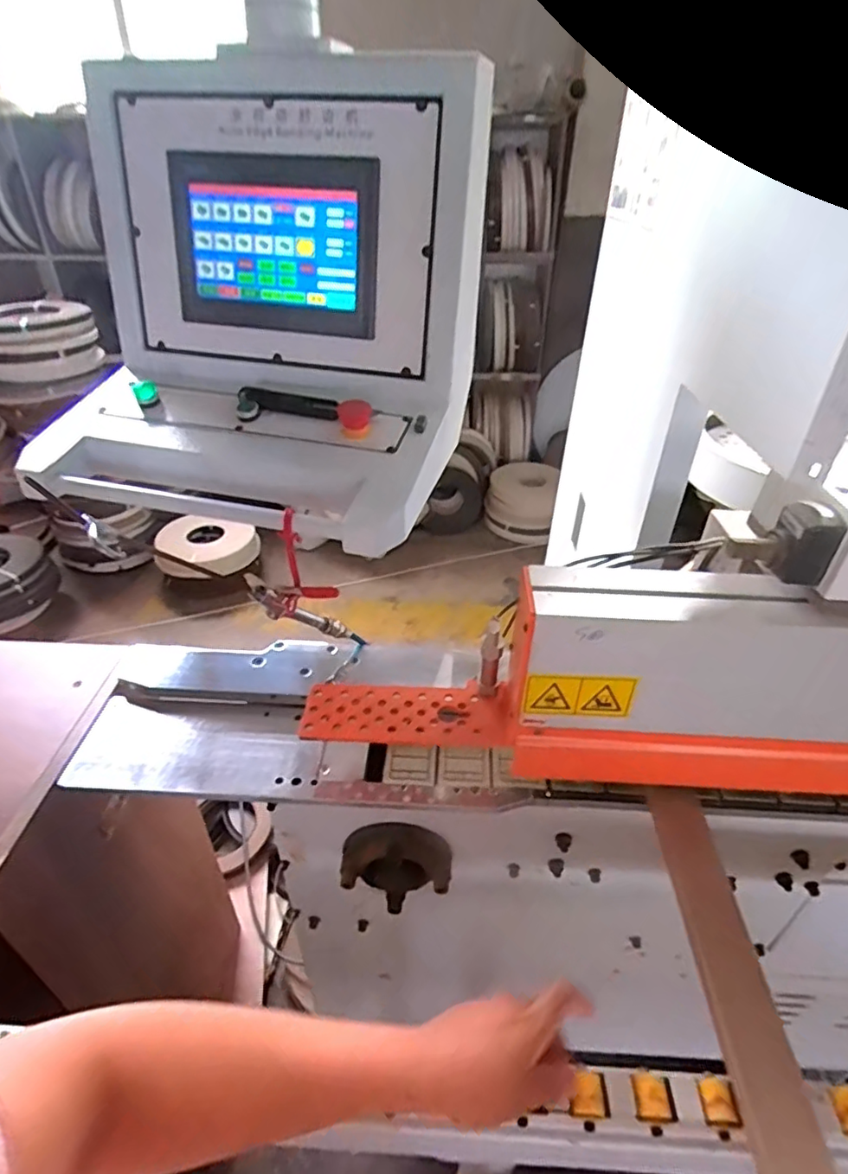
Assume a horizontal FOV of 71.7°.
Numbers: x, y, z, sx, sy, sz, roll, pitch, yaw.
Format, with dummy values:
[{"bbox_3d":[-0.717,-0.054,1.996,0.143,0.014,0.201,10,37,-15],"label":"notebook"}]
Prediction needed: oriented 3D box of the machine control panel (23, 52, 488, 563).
[{"bbox_3d":[-0.206,-0.335,0.679,0.478,0.414,0.349,12,38,14],"label":"machine control panel"}]

